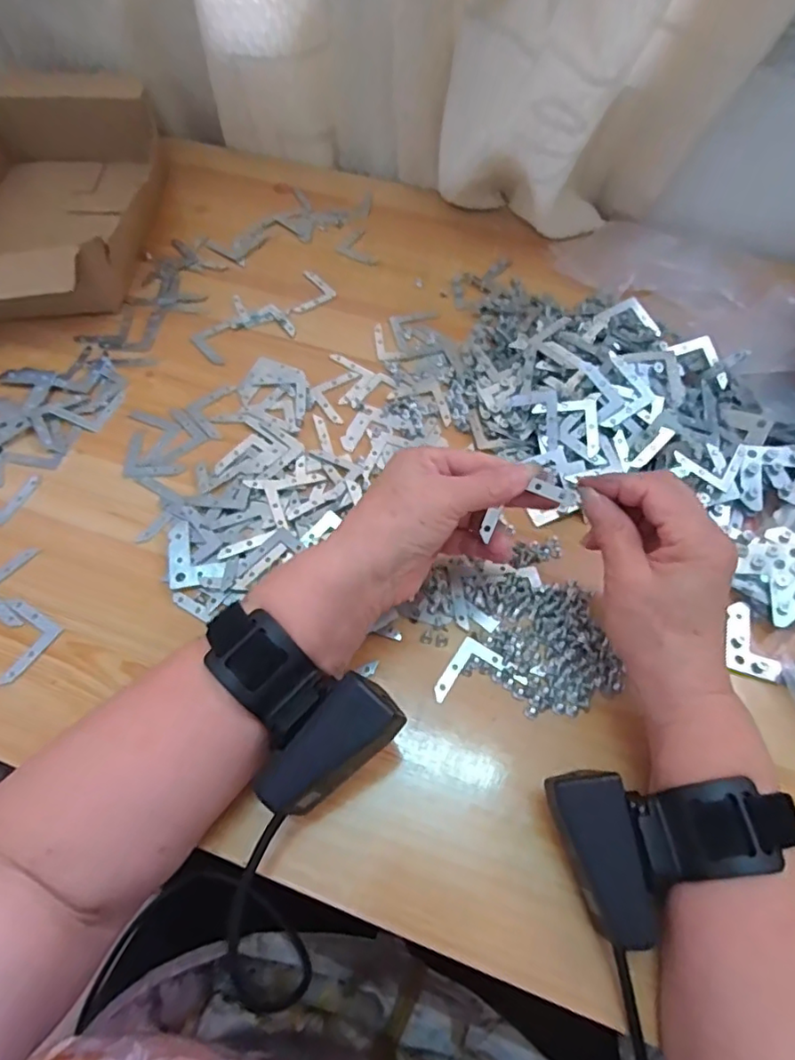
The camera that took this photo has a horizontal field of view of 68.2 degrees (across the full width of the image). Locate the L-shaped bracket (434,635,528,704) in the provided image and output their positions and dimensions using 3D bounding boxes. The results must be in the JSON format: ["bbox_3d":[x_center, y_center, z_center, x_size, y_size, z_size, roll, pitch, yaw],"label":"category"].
[{"bbox_3d":[0.047,0.087,0.334,0.042,0.004,0.042,29,62,16],"label":"L-shaped bracket"}]

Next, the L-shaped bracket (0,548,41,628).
[{"bbox_3d":[-0.234,0.036,0.365,0.038,0.006,0.042,42,66,14],"label":"L-shaped bracket"}]

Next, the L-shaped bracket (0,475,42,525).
[{"bbox_3d":[-0.276,-0.025,0.408,0.040,0.005,0.041,20,60,11],"label":"L-shaped bracket"}]

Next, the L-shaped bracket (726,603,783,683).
[{"bbox_3d":[0.211,0.065,0.348,0.027,0.007,0.046,16,59,9],"label":"L-shaped bracket"}]

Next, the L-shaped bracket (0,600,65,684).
[{"bbox_3d":[-0.227,0.066,0.348,0.042,0.008,0.041,28,62,15],"label":"L-shaped bracket"}]

